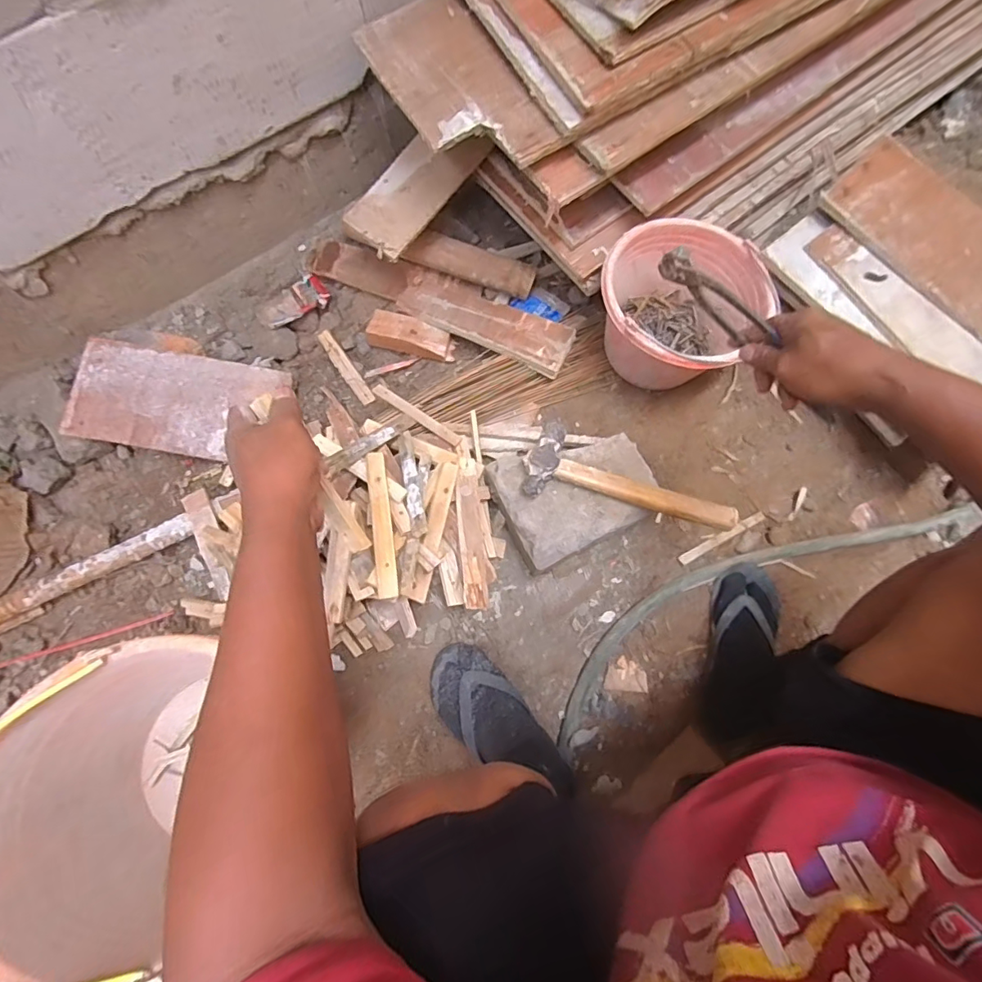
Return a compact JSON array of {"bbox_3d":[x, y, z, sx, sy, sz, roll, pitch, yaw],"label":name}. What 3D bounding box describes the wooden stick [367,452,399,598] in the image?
[{"bbox_3d":[-0.143,0.041,0.660,0.024,0.016,0.191,-9,74,-2],"label":"wooden stick"}]

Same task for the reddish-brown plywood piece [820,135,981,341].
[{"bbox_3d":[0.672,-0.394,0.765,0.200,0.016,0.317,-42,84,-12],"label":"reddish-brown plywood piece"}]

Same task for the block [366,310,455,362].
[{"bbox_3d":[-0.140,-0.270,0.890,0.147,0.037,0.057,17,75,5],"label":"block"}]

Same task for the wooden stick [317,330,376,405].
[{"bbox_3d":[-0.250,-0.214,0.870,0.026,0.008,0.160,-34,77,-9],"label":"wooden stick"}]

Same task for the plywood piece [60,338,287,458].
[{"bbox_3d":[-0.495,-0.143,0.803,0.293,0.014,0.162,9,78,-8],"label":"plywood piece"}]

